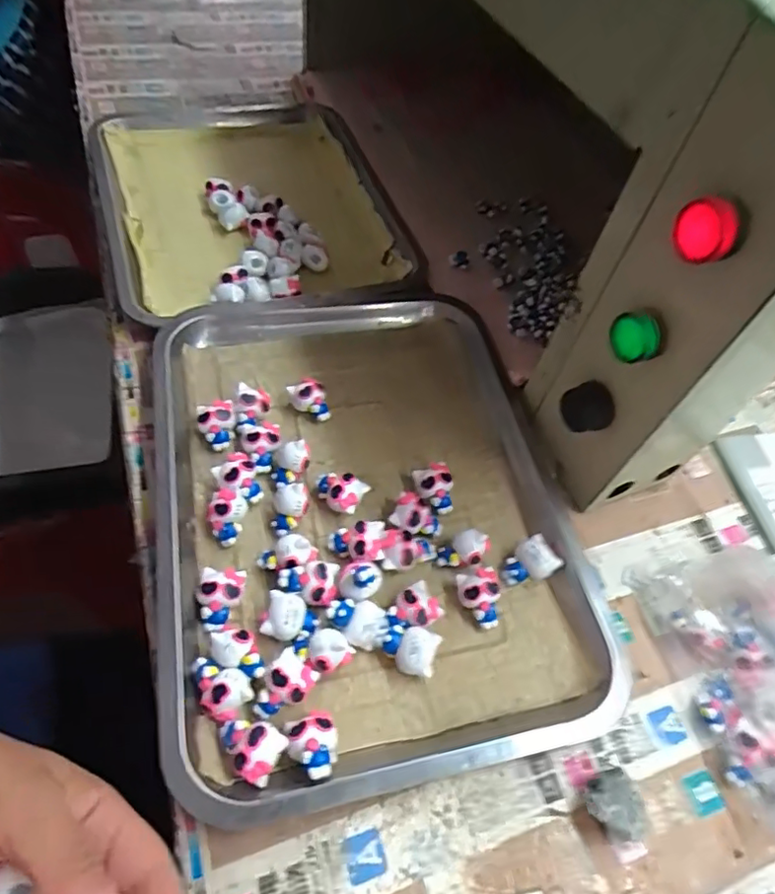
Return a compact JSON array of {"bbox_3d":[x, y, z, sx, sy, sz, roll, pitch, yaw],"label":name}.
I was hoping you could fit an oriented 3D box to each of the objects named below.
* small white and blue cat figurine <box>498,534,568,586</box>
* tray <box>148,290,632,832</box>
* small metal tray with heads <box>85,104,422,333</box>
[{"bbox_3d":[0.093,0.077,0.372,0.036,0.021,0.027,-33,66,-26],"label":"small white and blue cat figurine"},{"bbox_3d":[-0.017,0.032,0.396,0.273,0.034,0.352,-8,58,-13],"label":"tray"},{"bbox_3d":[-0.149,-0.255,0.622,0.280,0.066,0.423,-15,59,-17],"label":"small metal tray with heads"}]

